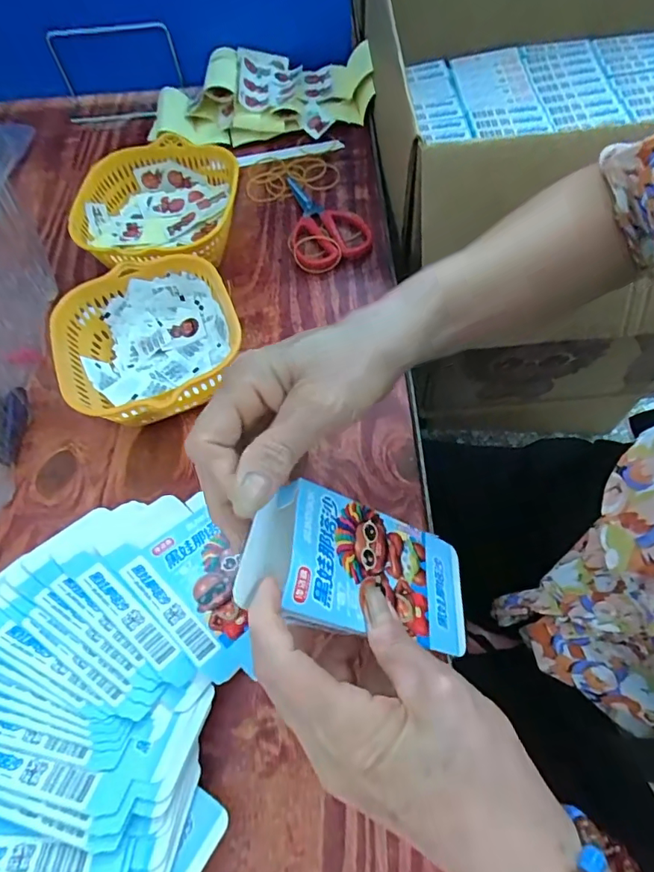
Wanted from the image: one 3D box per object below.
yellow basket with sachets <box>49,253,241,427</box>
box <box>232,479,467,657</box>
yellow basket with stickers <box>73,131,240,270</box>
[{"bbox_3d":[-0.138,-0.068,0.409,0.135,0.066,0.137,-27,63,-10],"label":"yellow basket with sachets"},{"bbox_3d":[0.019,0.068,0.262,0.133,0.019,0.066,21,58,-27],"label":"box"},{"bbox_3d":[-0.156,-0.203,0.480,0.139,0.070,0.150,0,62,4],"label":"yellow basket with stickers"}]

